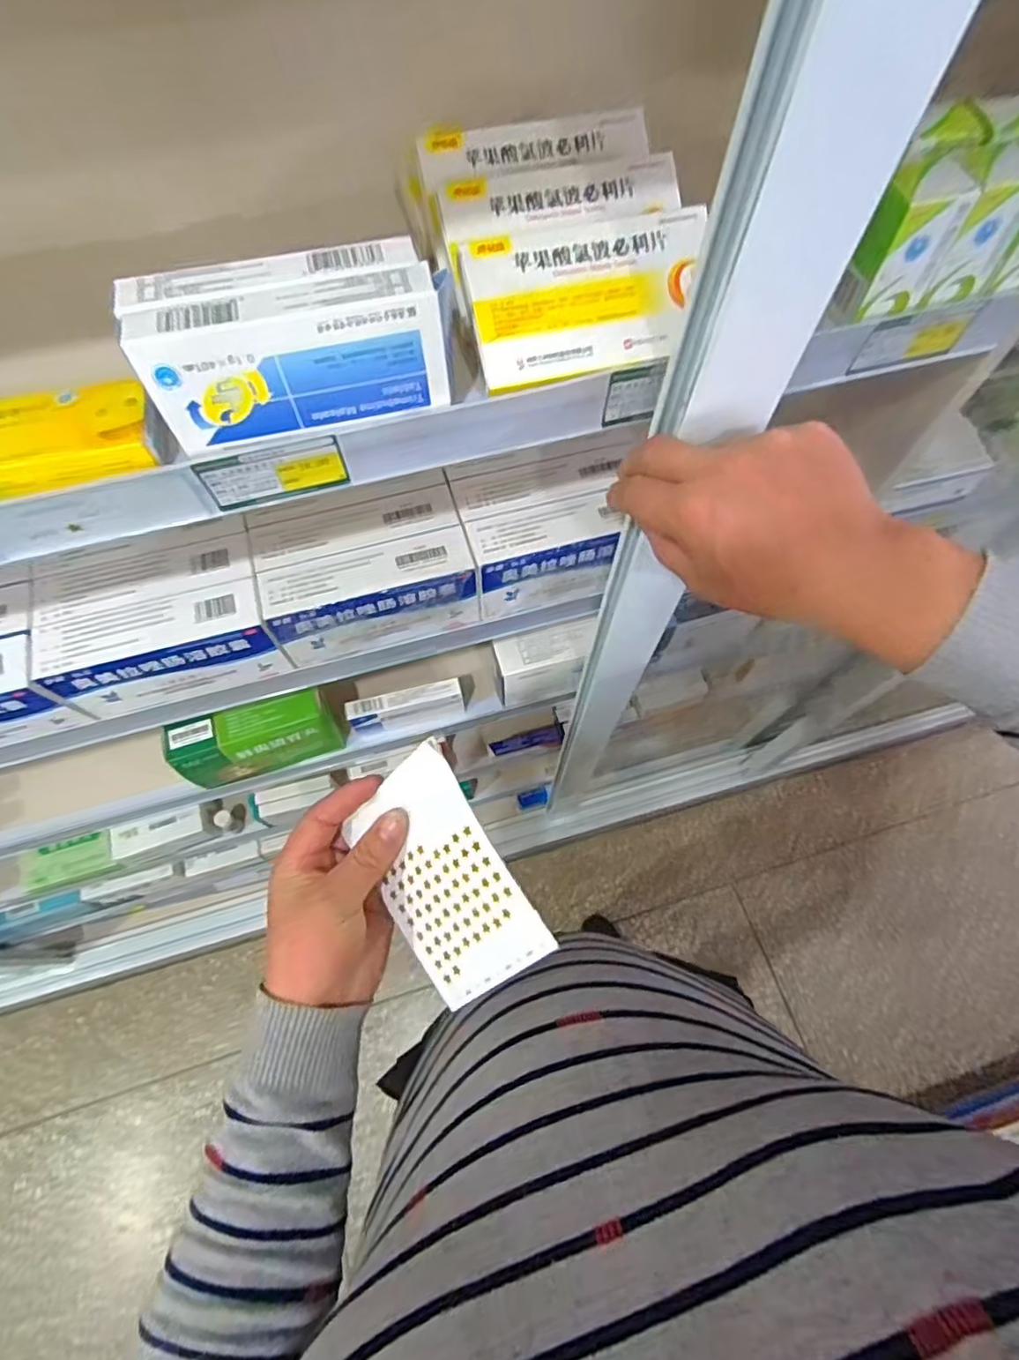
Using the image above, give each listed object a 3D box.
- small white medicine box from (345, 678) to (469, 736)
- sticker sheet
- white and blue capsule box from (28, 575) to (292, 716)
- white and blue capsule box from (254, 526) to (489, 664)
[{"bbox_3d":[-0.115,0.029,0.695,0.124,0.054,0.028,-15,68,-6],"label":"small white medicine box"},{"bbox_3d":[-0.040,0.115,0.360,0.094,0.004,0.131,-41,75,30],"label":"sticker sheet"},{"bbox_3d":[-0.250,-0.023,0.460,0.150,0.075,0.045,-14,68,-6],"label":"white and blue capsule box"},{"bbox_3d":[-0.103,-0.063,0.477,0.153,0.081,0.046,-16,68,-7],"label":"white and blue capsule box"}]

